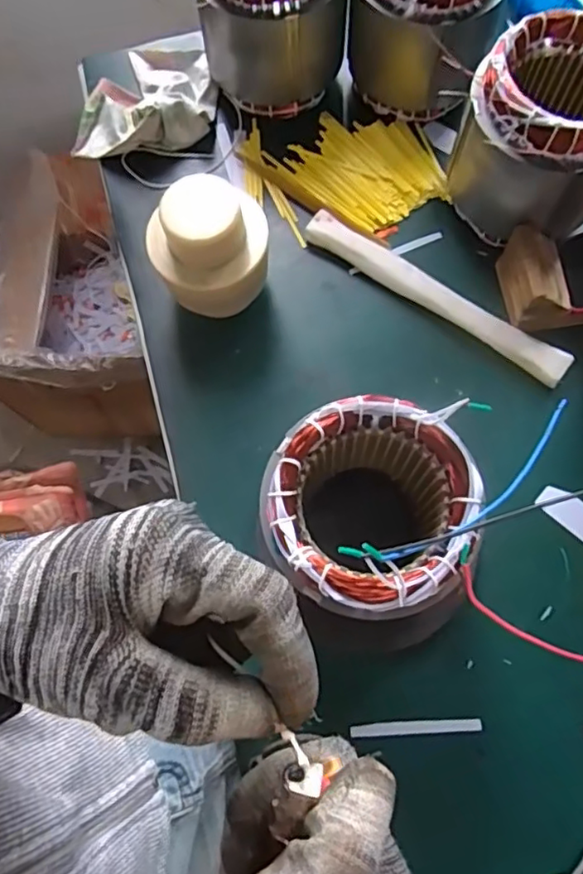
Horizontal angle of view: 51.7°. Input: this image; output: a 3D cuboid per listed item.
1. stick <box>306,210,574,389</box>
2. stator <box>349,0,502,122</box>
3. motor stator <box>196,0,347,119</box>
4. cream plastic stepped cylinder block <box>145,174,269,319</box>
[{"bbox_3d":[0.146,-0.146,0.624,0.296,0.028,0.032,35,77,12],"label":"stick"},{"bbox_3d":[0.141,-0.458,0.642,0.153,0.155,0.140,6,73,4],"label":"stator"},{"bbox_3d":[-0.021,-0.465,0.650,0.153,0.154,0.134,-14,73,-2],"label":"motor stator"},{"bbox_3d":[-0.074,-0.174,0.573,0.106,0.116,0.089,-32,74,-8],"label":"cream plastic stepped cylinder block"}]

